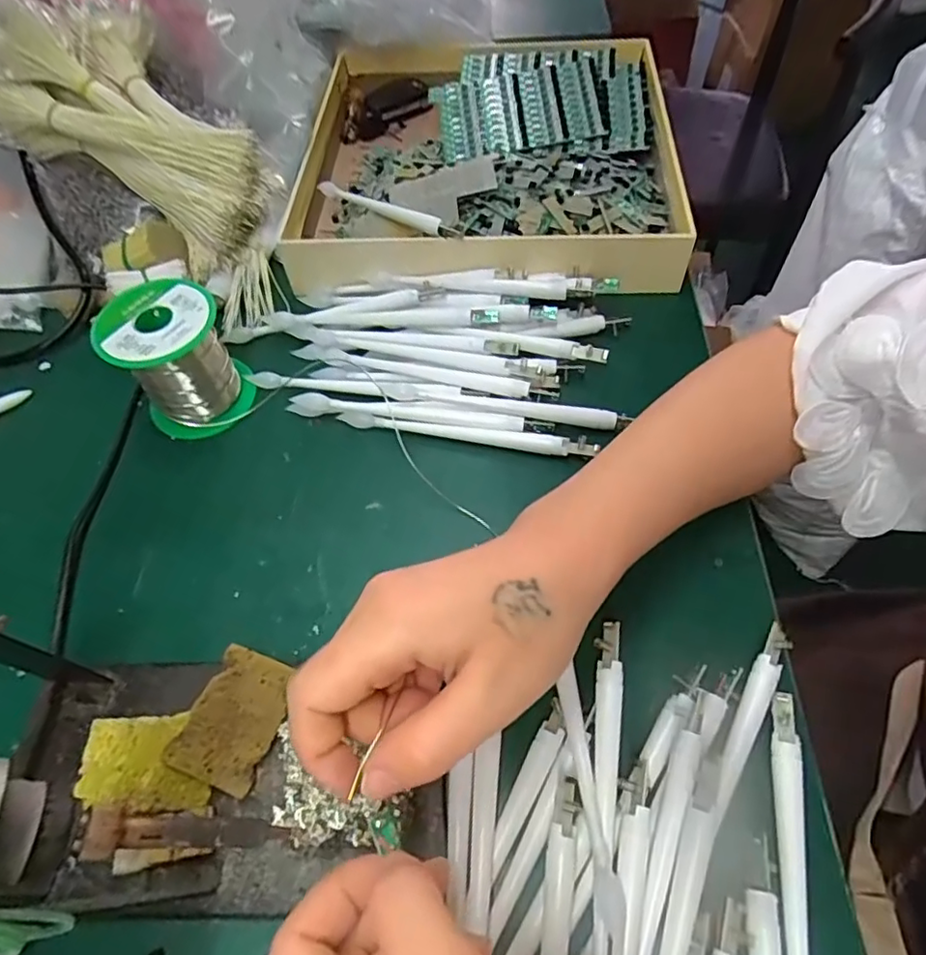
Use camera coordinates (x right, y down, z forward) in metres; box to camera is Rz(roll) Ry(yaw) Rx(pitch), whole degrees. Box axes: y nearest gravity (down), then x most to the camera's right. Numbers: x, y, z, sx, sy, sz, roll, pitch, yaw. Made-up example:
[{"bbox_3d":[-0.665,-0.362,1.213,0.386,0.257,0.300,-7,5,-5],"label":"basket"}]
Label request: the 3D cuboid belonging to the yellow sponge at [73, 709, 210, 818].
[{"bbox_3d":[-0.139,0.126,0.262,0.056,0.006,0.038,-3,58,1],"label":"yellow sponge"}]

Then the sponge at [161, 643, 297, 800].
[{"bbox_3d":[-0.101,0.108,0.269,0.039,0.012,0.055,16,60,13],"label":"sponge"}]

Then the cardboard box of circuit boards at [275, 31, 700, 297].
[{"bbox_3d":[0.020,-0.260,0.476,0.298,0.049,0.274,4,58,5],"label":"cardboard box of circuit boards"}]

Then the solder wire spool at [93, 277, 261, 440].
[{"bbox_3d":[-0.175,-0.072,0.367,0.065,0.075,0.065,-1,58,2],"label":"solder wire spool"}]

